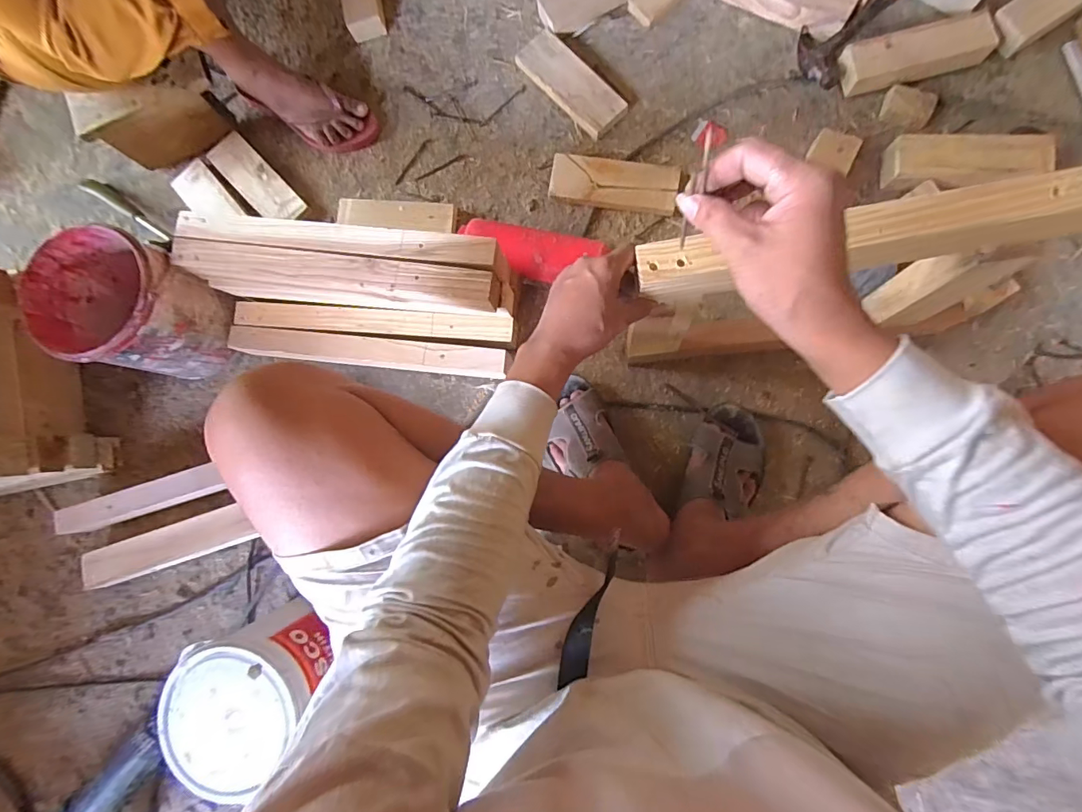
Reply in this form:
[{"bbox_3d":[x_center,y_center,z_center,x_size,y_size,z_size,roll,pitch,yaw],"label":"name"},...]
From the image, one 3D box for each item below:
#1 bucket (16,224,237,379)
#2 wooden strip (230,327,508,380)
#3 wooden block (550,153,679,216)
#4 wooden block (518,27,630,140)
[{"bbox_3d":[-0.582,-0.140,0.701,0.164,0.185,0.169,-1,85,7],"label":"bucket"},{"bbox_3d":[-0.270,-0.082,0.724,0.431,0.032,0.043,5,87,6],"label":"wooden strip"},{"bbox_3d":[0.112,-0.340,0.733,0.190,0.032,0.075,12,87,7],"label":"wooden block"},{"bbox_3d":[0.047,-0.510,0.756,0.067,0.030,0.196,-42,83,2],"label":"wooden block"}]

